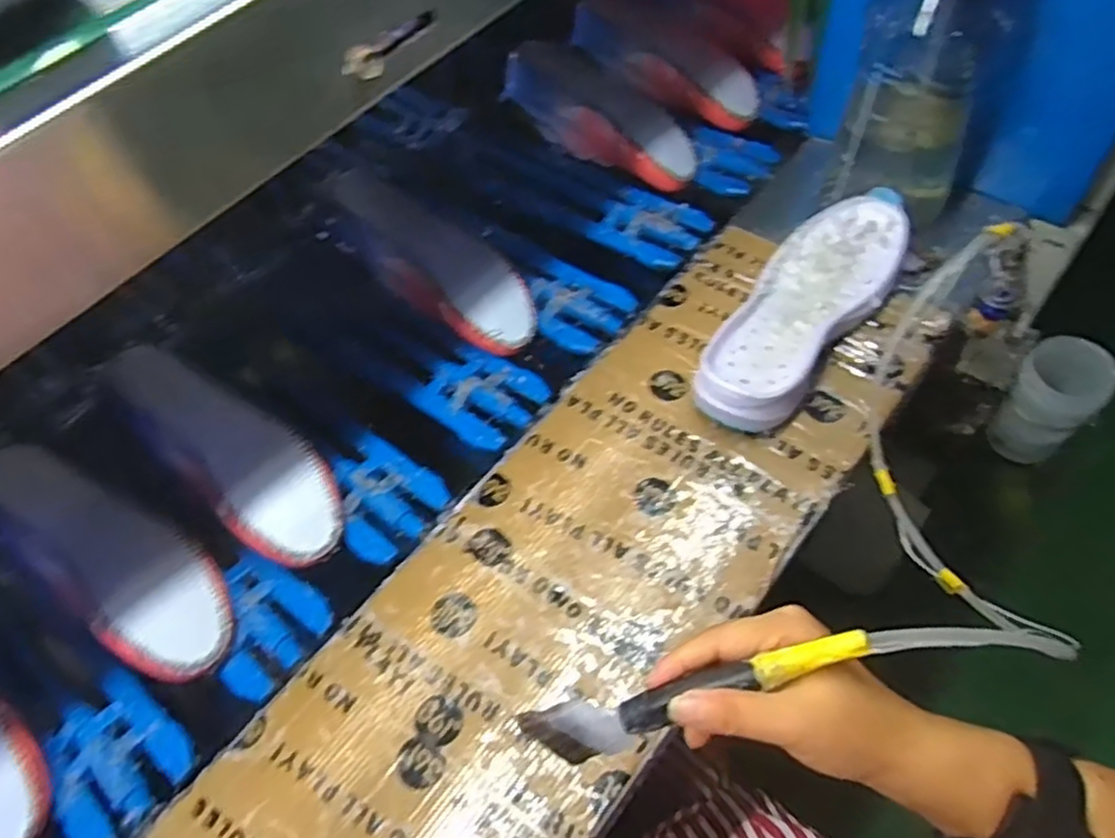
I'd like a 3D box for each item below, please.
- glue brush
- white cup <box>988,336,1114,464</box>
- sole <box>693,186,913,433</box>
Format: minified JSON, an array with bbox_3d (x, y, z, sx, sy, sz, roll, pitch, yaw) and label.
[{"bbox_3d":[0.065,0.135,0.350,0.168,0.012,0.033,-22,89,18],"label":"glue brush"},{"bbox_3d":[0.487,-0.015,0.729,0.072,0.122,0.075,-42,61,-17],"label":"white cup"},{"bbox_3d":[0.217,-0.099,0.651,0.100,0.047,0.283,30,66,24],"label":"sole"}]

